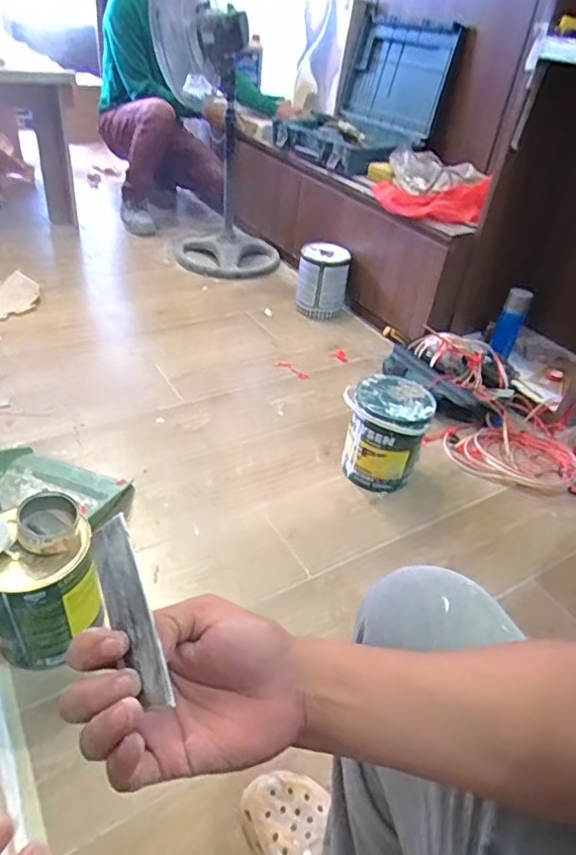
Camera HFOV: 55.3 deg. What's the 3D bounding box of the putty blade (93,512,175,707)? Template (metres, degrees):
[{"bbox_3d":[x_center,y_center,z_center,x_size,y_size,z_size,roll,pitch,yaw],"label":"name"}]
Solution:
[{"bbox_3d":[-0.090,0.103,0.311,0.004,0.044,0.099,-3,68,-48],"label":"putty blade"}]

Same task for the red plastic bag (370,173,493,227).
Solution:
[{"bbox_3d":[0.402,-0.677,1.593,0.349,0.125,0.111,28,42,23],"label":"red plastic bag"}]

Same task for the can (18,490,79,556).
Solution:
[{"bbox_3d":[-0.346,0.138,0.795,0.084,0.041,0.088,-6,40,-19],"label":"can"}]

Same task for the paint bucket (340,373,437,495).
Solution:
[{"bbox_3d":[0.213,0.013,1.245,0.177,0.213,0.177,5,38,-4],"label":"paint bucket"}]

